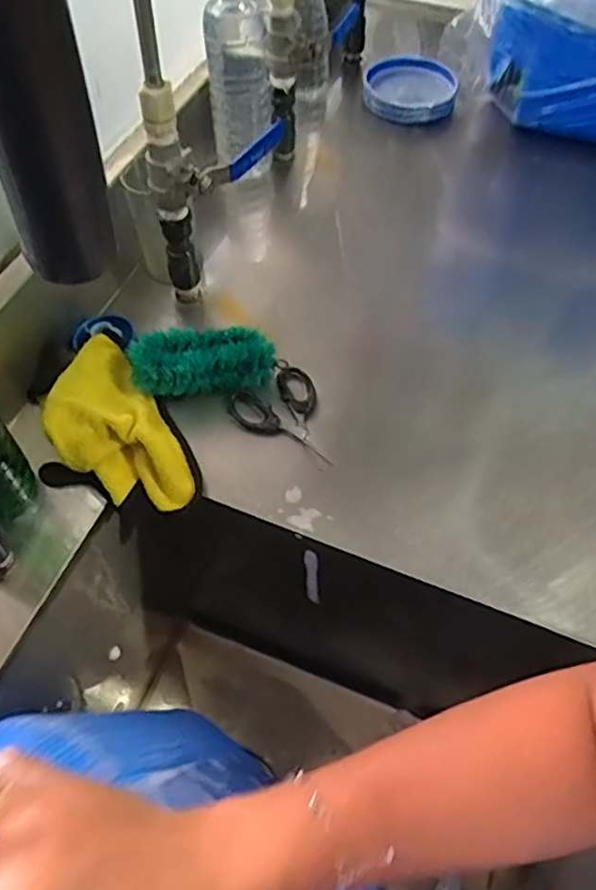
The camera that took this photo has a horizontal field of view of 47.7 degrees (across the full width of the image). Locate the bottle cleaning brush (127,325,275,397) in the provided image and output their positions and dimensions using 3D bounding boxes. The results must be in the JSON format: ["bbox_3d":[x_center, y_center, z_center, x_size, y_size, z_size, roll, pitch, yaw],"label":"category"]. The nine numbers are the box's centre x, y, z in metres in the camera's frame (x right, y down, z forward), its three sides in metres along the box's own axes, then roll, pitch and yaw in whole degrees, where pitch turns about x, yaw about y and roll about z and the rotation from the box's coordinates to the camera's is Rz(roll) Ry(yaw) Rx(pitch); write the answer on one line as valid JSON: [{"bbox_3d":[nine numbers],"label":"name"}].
[{"bbox_3d":[-0.084,-0.073,0.592,0.119,0.033,0.057,-1,56,-5],"label":"bottle cleaning brush"}]

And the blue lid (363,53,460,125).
[{"bbox_3d":[0.145,-0.444,0.844,0.123,0.026,0.101,-13,69,-12],"label":"blue lid"}]

